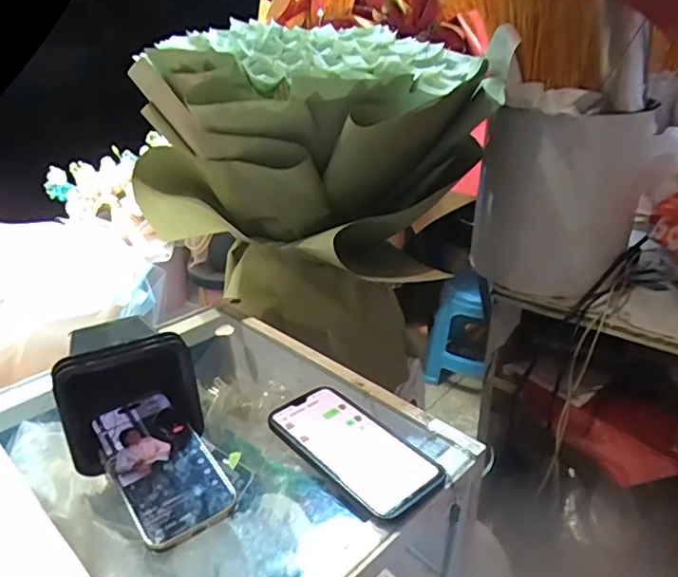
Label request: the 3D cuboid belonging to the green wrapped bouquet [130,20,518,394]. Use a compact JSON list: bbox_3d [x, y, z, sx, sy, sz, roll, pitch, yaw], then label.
[{"bbox_3d":[-0.025,-0.106,0.756,0.366,0.423,0.337,1,28,-1],"label":"green wrapped bouquet"}]

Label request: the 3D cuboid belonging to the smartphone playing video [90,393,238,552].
[{"bbox_3d":[-0.145,0.141,0.457,0.071,0.006,0.145,-21,41,-32],"label":"smartphone playing video"}]

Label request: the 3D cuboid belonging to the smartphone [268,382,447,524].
[{"bbox_3d":[0.011,0.138,0.485,0.078,0.017,0.157,-21,36,-36],"label":"smartphone"}]

